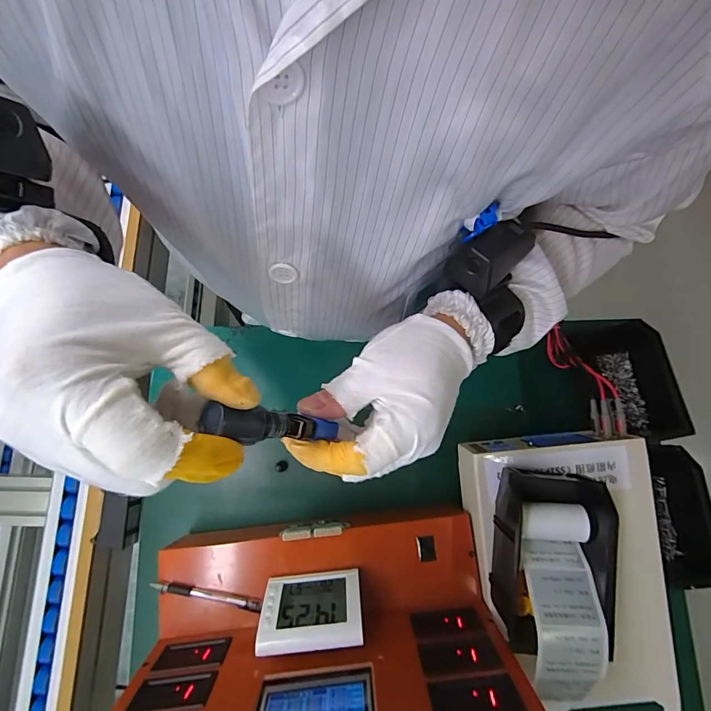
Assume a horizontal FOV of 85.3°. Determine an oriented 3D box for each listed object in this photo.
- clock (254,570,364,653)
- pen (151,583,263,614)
[{"bbox_3d":[-0.049,0.286,0.436,0.112,0.078,0.050,-5,79,-1],"label":"clock"},{"bbox_3d":[-0.183,0.295,0.472,0.136,0.008,0.014,9,79,2],"label":"pen"}]

